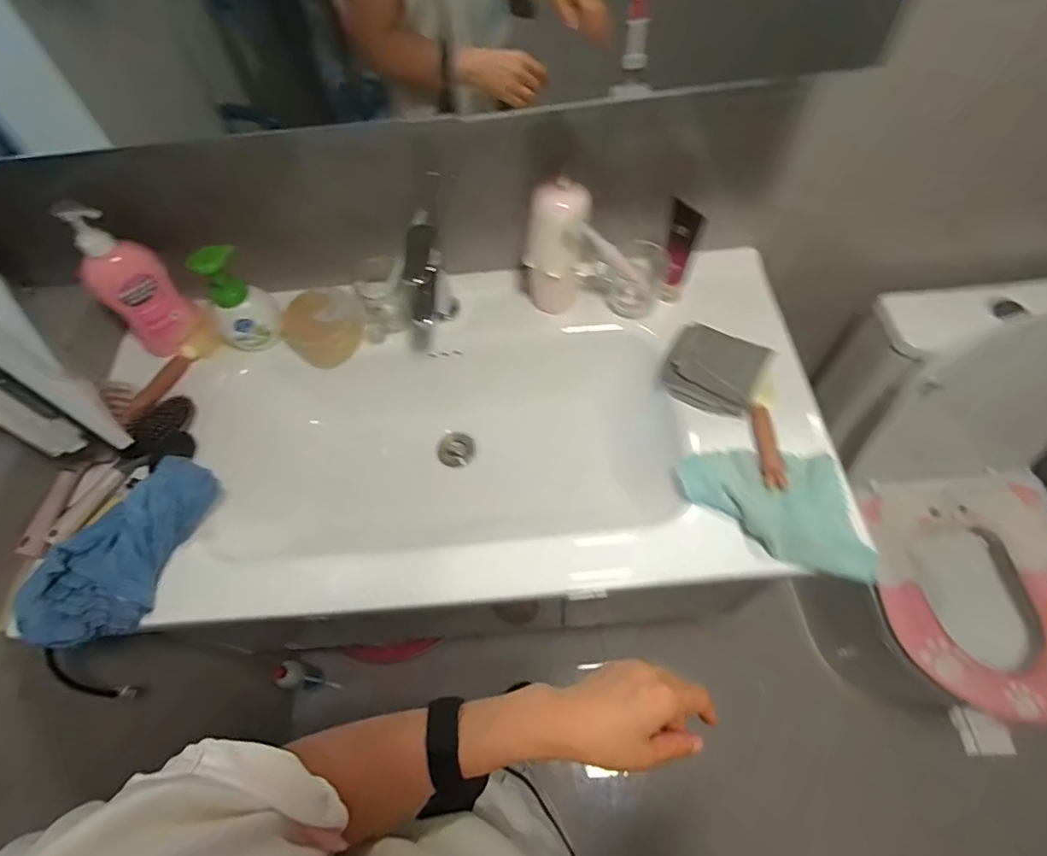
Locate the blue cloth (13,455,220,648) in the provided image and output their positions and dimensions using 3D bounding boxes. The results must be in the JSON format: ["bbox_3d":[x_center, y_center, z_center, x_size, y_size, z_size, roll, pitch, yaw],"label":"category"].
[{"bbox_3d":[-0.464,0.137,0.621,0.131,0.056,0.237,22,64,16],"label":"blue cloth"}]

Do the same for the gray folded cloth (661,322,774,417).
[{"bbox_3d":[0.257,-0.079,0.733,0.123,0.016,0.112,26,80,23],"label":"gray folded cloth"}]

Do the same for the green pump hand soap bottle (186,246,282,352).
[{"bbox_3d":[-0.396,-0.177,0.735,0.082,0.146,0.049,-13,60,-4],"label":"green pump hand soap bottle"}]

